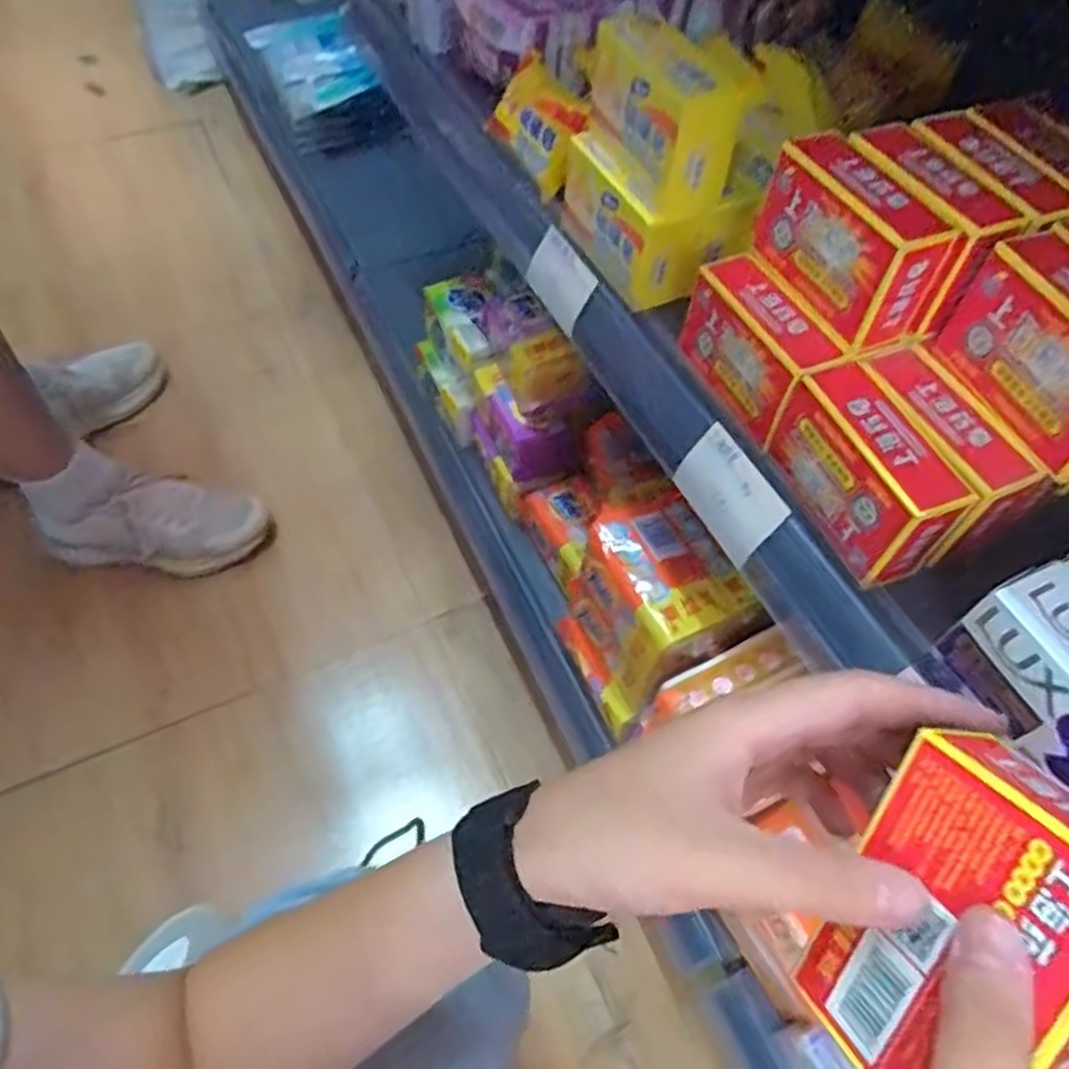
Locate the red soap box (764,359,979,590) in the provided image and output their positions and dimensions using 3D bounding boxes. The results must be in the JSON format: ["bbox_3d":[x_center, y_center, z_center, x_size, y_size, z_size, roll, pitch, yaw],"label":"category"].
[{"bbox_3d":[0.156,-0.029,0.359,0.034,0.059,0.090,-20,59,-16],"label":"red soap box"}]

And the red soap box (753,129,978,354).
[{"bbox_3d":[0.156,-0.142,0.366,0.043,0.063,0.090,-20,59,-16],"label":"red soap box"}]

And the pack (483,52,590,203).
[{"bbox_3d":[0.004,-0.286,0.529,0.036,0.055,0.089,-27,61,-19],"label":"pack"}]

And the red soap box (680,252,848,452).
[{"bbox_3d":[0.118,-0.100,0.402,0.037,0.064,0.090,-20,59,-16],"label":"red soap box"}]

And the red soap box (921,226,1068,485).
[{"bbox_3d":[0.229,-0.079,0.327,0.042,0.060,0.098,-20,59,-16],"label":"red soap box"}]

